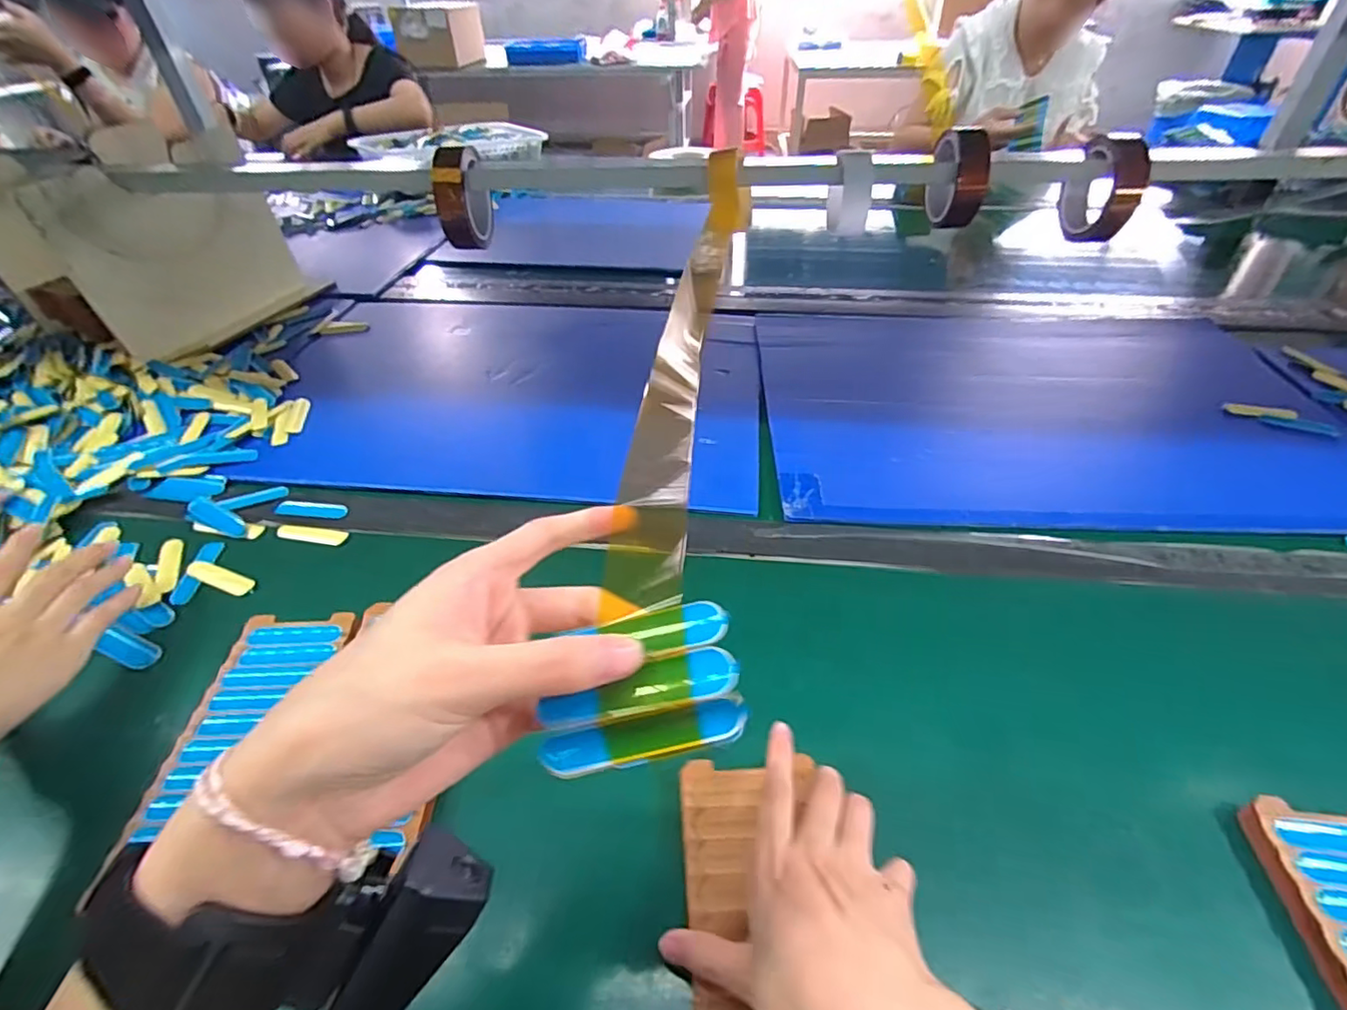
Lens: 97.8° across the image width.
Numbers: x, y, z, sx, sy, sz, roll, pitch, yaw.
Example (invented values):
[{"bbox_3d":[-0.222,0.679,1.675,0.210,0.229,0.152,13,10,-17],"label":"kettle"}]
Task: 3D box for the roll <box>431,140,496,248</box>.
[{"bbox_3d":[-0.230,-0.338,0.639,0.041,0.099,0.093,-3,42,-2],"label":"roll"}]

